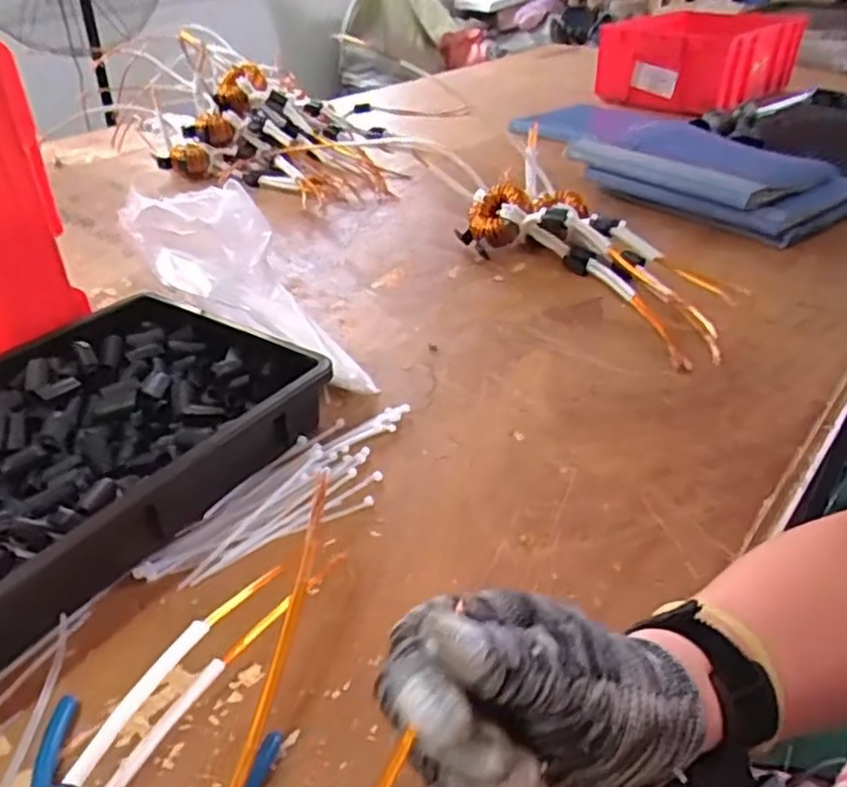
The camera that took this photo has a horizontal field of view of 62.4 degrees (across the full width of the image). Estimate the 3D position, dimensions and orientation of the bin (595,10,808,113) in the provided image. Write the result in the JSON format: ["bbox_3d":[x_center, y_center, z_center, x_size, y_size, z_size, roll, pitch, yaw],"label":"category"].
[{"bbox_3d":[0.600,-0.722,1.483,0.281,0.134,0.434,30,45,35],"label":"bin"}]

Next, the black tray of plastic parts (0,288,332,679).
[{"bbox_3d":[-0.274,0.046,0.522,0.248,0.062,0.371,19,40,24],"label":"black tray of plastic parts"}]

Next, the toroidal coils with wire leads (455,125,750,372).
[{"bbox_3d":[0.199,-0.172,0.808,0.149,0.061,0.414,-20,40,-26],"label":"toroidal coils with wire leads"}]

